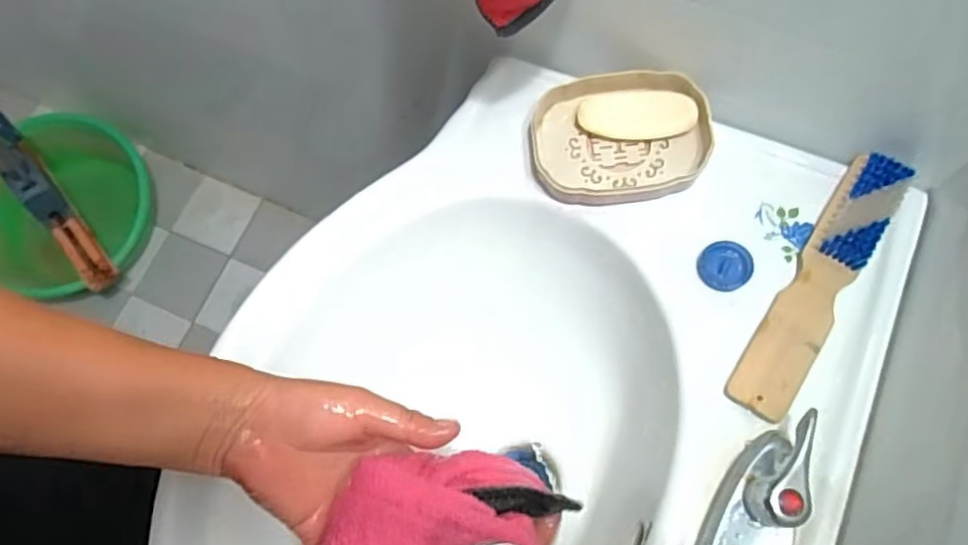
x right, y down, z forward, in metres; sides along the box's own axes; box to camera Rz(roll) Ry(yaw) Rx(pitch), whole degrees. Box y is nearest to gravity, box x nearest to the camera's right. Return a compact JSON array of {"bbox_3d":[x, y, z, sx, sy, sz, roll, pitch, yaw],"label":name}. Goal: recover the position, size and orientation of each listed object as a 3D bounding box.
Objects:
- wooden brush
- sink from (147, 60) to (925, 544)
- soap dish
[{"bbox_3d":[0.235,0.007,0.442,0.039,0.030,0.203,32,75,11],"label":"wooden brush"},{"bbox_3d":[0.017,0.133,0.440,0.427,0.154,0.591,25,74,9],"label":"sink"},{"bbox_3d":[0.103,-0.103,0.489,0.128,0.037,0.091,-5,71,0],"label":"soap dish"}]

